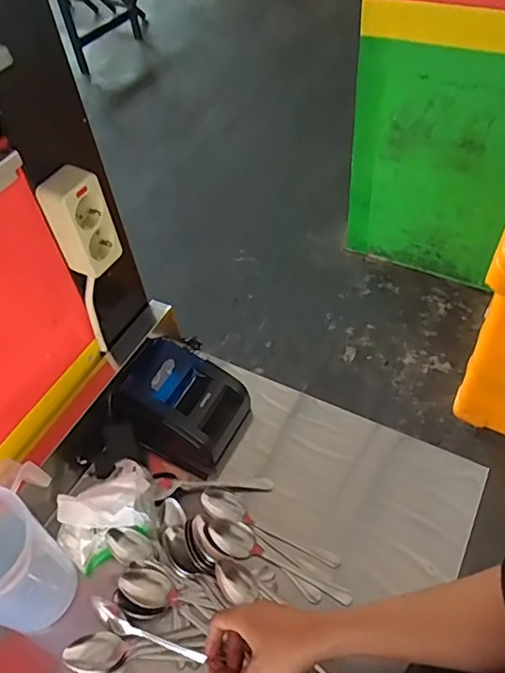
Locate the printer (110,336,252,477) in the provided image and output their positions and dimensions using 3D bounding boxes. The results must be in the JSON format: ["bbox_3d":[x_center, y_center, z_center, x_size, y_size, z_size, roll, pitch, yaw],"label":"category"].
[{"bbox_3d":[-0.104,0.088,0.736,0.171,0.098,0.120,23,57,22],"label":"printer"}]

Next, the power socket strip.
[{"bbox_3d":[-0.188,-0.127,0.589,0.043,0.115,0.049,18,55,19],"label":"power socket strip"}]

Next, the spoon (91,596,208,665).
[{"bbox_3d":[-0.118,0.326,0.589,0.144,0.010,0.023,19,55,14],"label":"spoon"}]

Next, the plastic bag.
[{"bbox_3d":[-0.174,0.214,0.647,0.121,0.080,0.076,-37,57,-22],"label":"plastic bag"}]

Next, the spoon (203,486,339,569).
[{"bbox_3d":[0.022,0.235,0.654,0.182,0.024,0.036,26,57,8],"label":"spoon"}]

